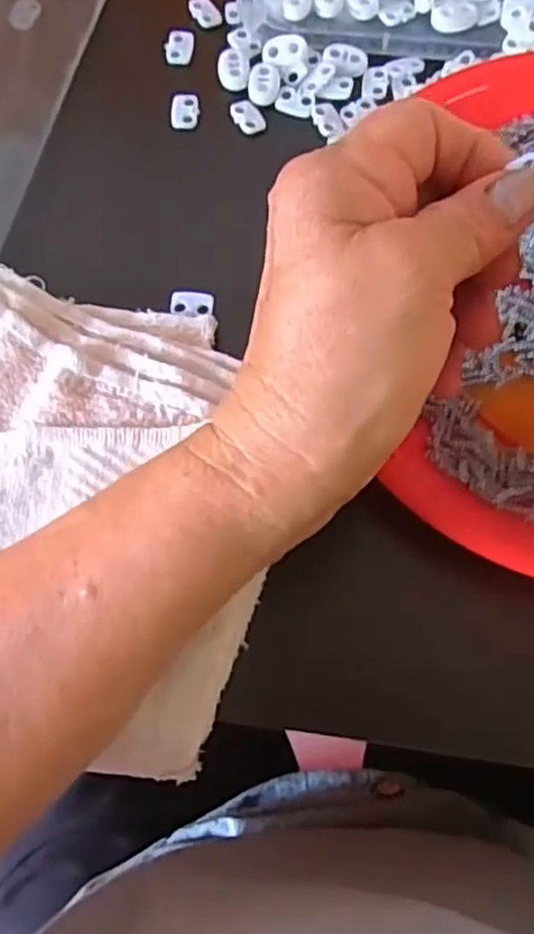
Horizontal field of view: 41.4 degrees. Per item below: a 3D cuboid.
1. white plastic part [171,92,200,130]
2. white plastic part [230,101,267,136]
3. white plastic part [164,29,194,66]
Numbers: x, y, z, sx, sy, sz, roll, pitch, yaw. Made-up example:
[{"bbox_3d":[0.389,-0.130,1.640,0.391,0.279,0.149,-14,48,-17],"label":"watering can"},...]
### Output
[{"bbox_3d":[-0.039,-0.172,0.341,0.013,0.004,0.020,-1,72,1],"label":"white plastic part"},{"bbox_3d":[-0.009,-0.168,0.338,0.013,0.004,0.020,-30,74,-7],"label":"white plastic part"},{"bbox_3d":[-0.044,-0.211,0.355,0.014,0.004,0.019,-1,72,1],"label":"white plastic part"}]

